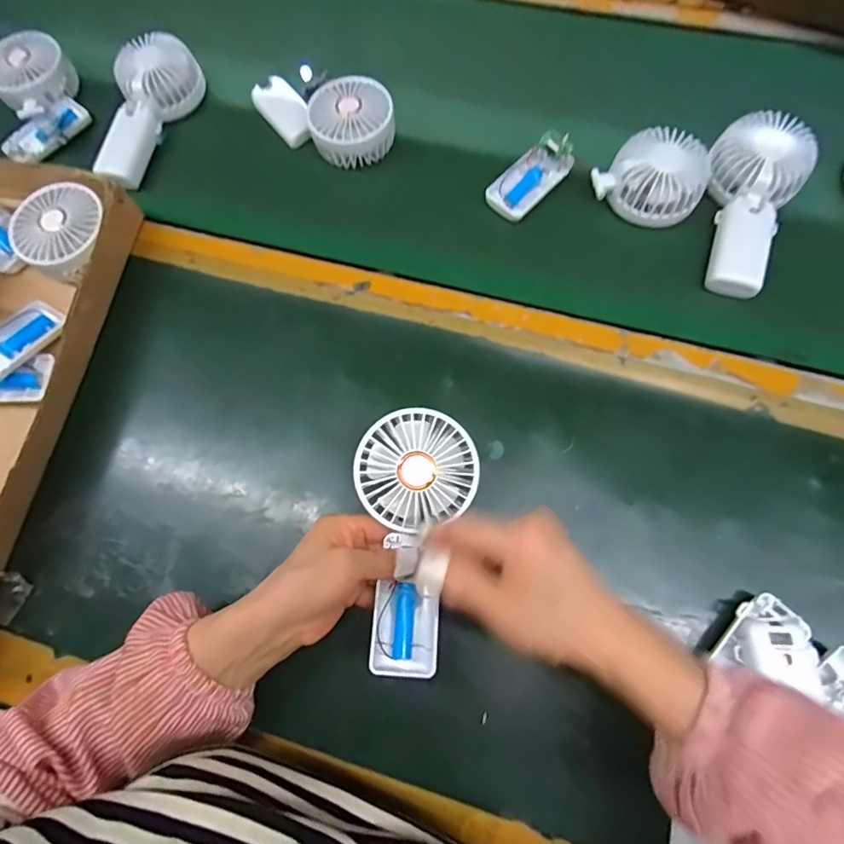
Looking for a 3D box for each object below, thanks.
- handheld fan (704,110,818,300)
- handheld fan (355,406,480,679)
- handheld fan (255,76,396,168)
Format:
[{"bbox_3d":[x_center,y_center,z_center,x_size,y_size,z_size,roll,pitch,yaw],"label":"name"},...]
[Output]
[{"bbox_3d":[0.295,-0.201,0.453,0.083,0.052,0.171,27,74,11],"label":"handheld fan"},{"bbox_3d":[-0.007,0.082,0.352,0.080,0.031,0.178,5,88,4],"label":"handheld fan"},{"bbox_3d":[-0.111,-0.330,0.521,0.176,0.050,0.083,32,75,12],"label":"handheld fan"}]

